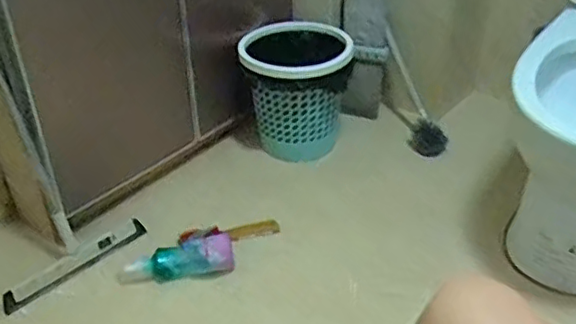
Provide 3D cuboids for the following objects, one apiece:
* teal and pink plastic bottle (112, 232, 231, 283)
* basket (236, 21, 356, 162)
[{"bbox_3d":[-0.221,0.189,1.200,0.228,0.057,0.073,-2,40,-4],"label":"teal and pink plastic bottle"},{"bbox_3d":[0.013,-0.170,1.488,0.253,0.262,0.209,6,40,5],"label":"basket"}]

